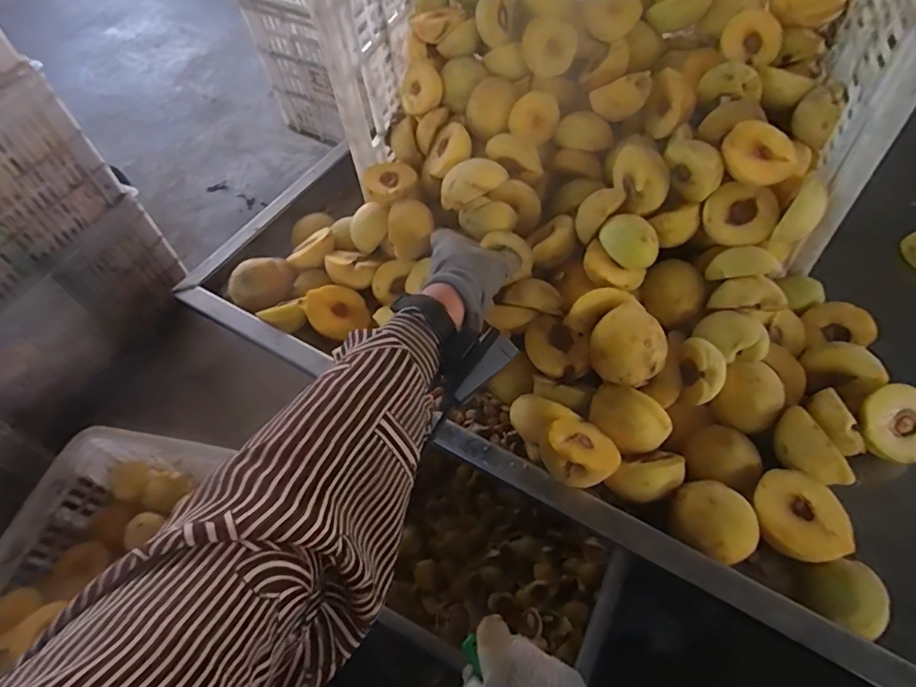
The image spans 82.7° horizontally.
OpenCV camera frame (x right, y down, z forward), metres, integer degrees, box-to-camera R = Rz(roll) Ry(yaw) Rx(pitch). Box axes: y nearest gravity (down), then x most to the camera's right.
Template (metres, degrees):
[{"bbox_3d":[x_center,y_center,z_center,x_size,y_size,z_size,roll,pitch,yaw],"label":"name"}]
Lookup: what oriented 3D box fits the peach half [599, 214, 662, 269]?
[{"bbox_3d":[0.173,-0.103,0.525,0.056,0.047,0.023,38,24,27],"label":"peach half"}]

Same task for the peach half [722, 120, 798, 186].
[{"bbox_3d":[0.294,-0.184,0.515,0.068,0.032,0.057,26,90,5],"label":"peach half"}]

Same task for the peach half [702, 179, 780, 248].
[{"bbox_3d":[0.287,-0.131,0.531,0.076,0.032,0.064,-37,85,-3],"label":"peach half"}]

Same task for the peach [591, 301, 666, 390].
[{"bbox_3d":[0.160,0.008,0.497,0.059,0.060,0.067,-34,59,-19],"label":"peach"}]

